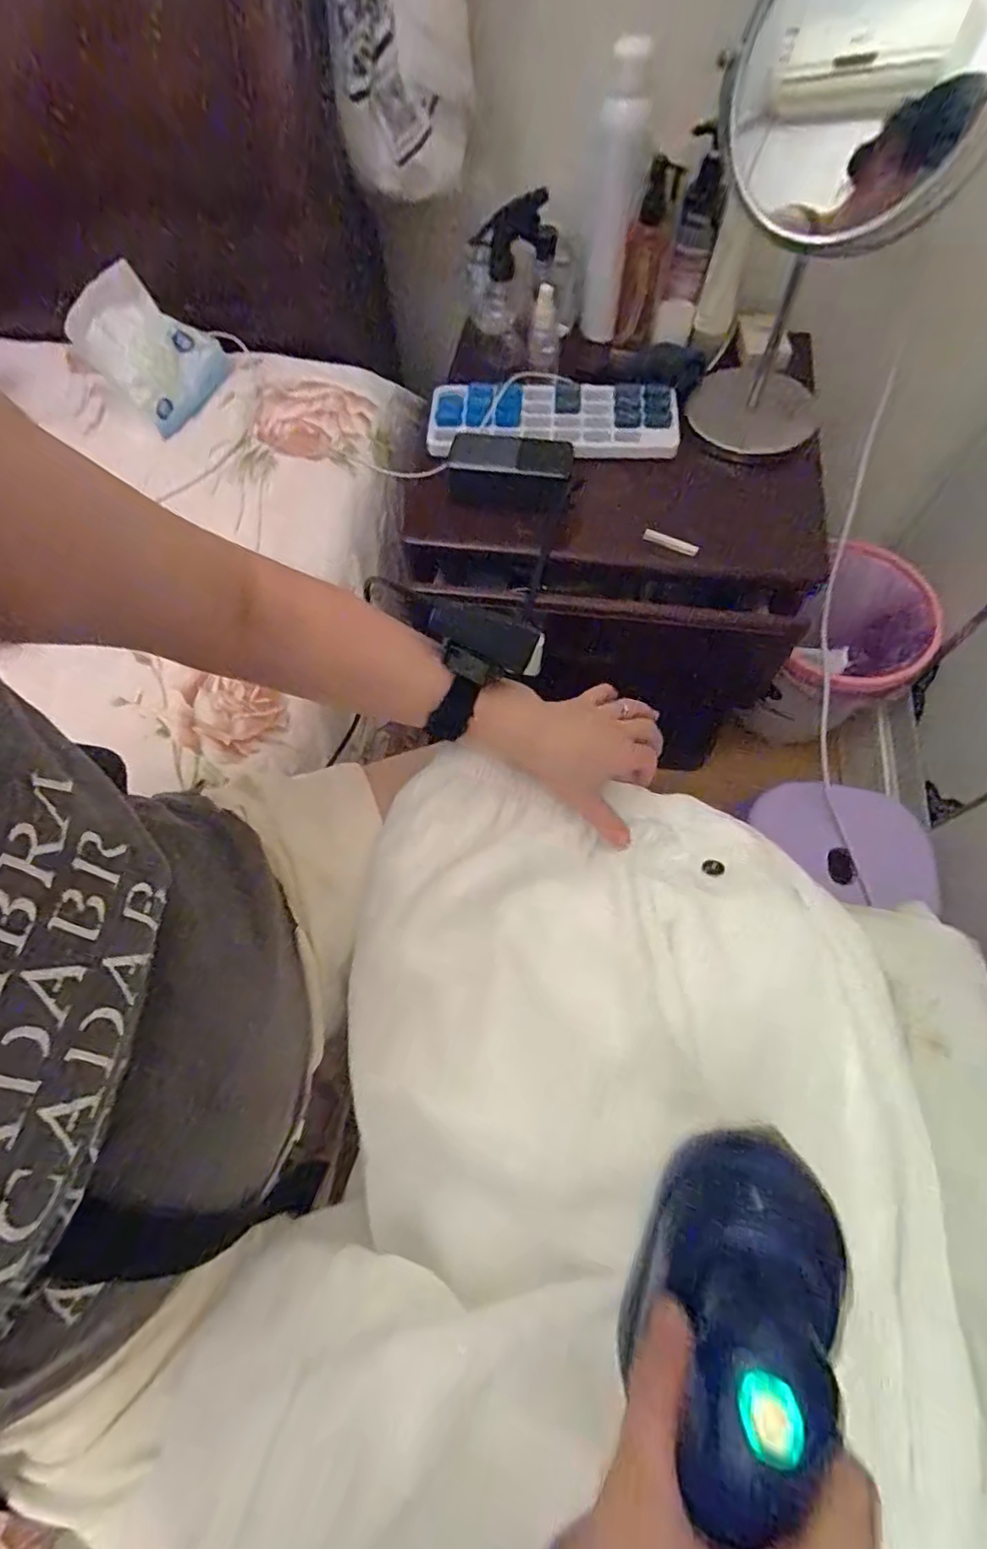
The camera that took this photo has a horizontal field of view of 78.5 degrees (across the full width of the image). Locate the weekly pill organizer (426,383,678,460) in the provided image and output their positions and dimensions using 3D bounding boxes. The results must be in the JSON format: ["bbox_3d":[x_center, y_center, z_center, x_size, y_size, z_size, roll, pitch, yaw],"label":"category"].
[{"bbox_3d":[0.067,-0.417,0.707,0.284,0.029,0.109,0,66,3],"label":"weekly pill organizer"}]

